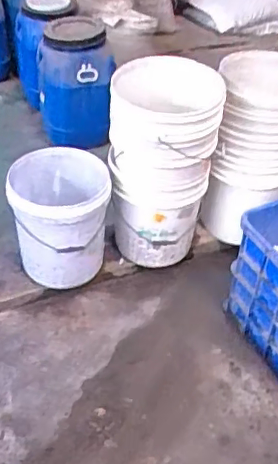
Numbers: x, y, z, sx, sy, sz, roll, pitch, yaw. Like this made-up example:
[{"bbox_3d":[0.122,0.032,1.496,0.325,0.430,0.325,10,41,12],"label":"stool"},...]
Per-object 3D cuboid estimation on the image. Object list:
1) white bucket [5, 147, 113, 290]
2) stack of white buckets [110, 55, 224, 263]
[{"bbox_3d":[-0.233,-0.039,1.748,0.281,0.360,0.346,9,40,7],"label":"white bucket"},{"bbox_3d":[0.064,-0.208,1.770,0.325,0.643,0.323,6,40,3],"label":"stack of white buckets"}]

